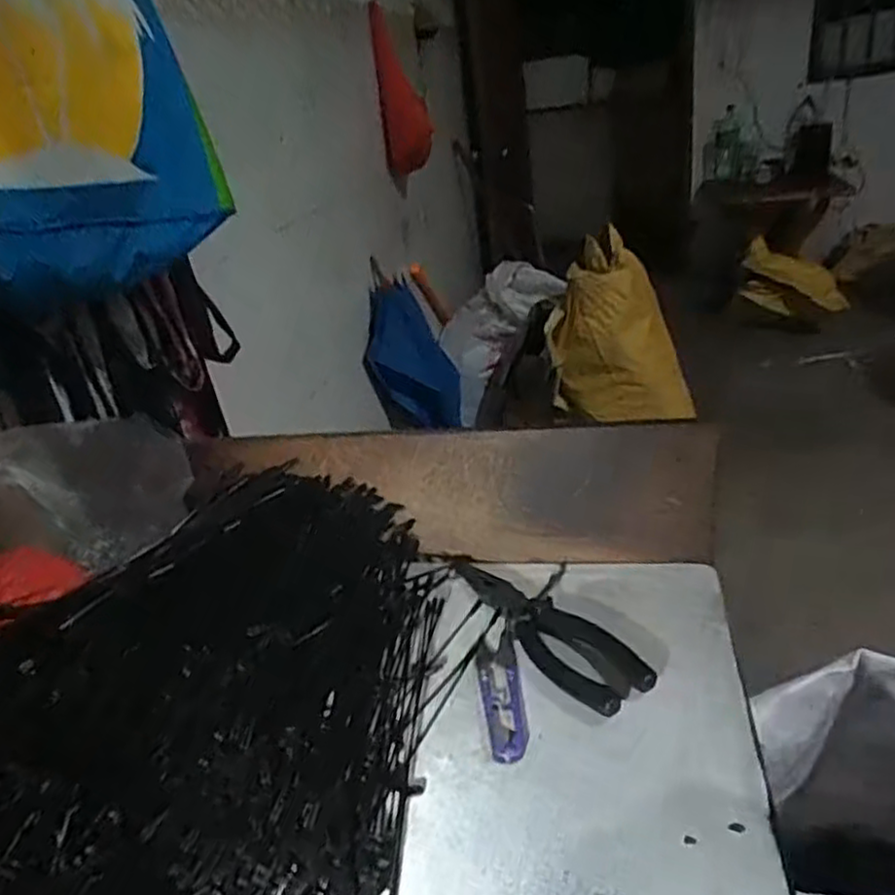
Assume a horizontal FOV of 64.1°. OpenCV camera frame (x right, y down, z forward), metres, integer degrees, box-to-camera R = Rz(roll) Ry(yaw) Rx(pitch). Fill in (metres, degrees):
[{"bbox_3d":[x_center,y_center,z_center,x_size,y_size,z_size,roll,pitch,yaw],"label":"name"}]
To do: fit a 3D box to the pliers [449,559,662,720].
[{"bbox_3d":[0.058,0.113,0.473,0.050,0.017,0.177,-21,30,-26],"label":"pliers"}]

